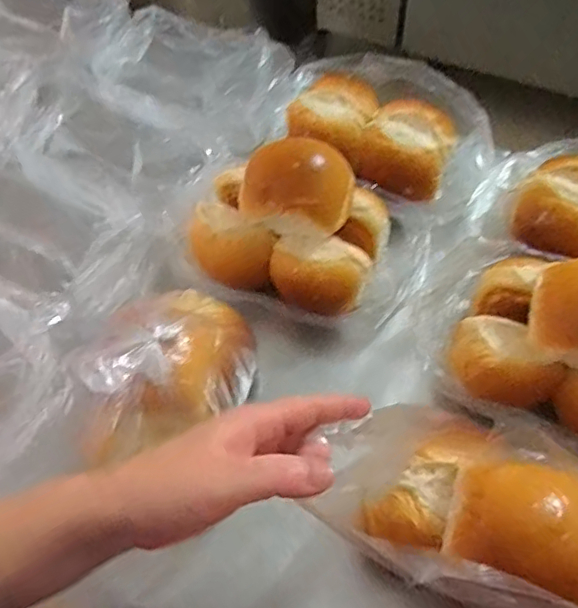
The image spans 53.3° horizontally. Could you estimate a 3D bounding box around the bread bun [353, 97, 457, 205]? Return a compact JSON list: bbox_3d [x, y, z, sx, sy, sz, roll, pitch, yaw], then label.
[{"bbox_3d":[0.158,-0.214,0.772,0.116,0.067,0.128,18,63,13],"label":"bread bun"}]

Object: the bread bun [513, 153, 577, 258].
[{"bbox_3d":[0.343,-0.116,0.710,0.129,0.066,0.097,31,67,19],"label":"bread bun"}]

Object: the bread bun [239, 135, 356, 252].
[{"bbox_3d":[0.008,-0.128,0.654,0.132,0.082,0.093,0,60,3],"label":"bread bun"}]

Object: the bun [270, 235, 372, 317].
[{"bbox_3d":[0.037,-0.032,0.699,0.124,0.082,0.064,3,61,5],"label":"bun"}]

